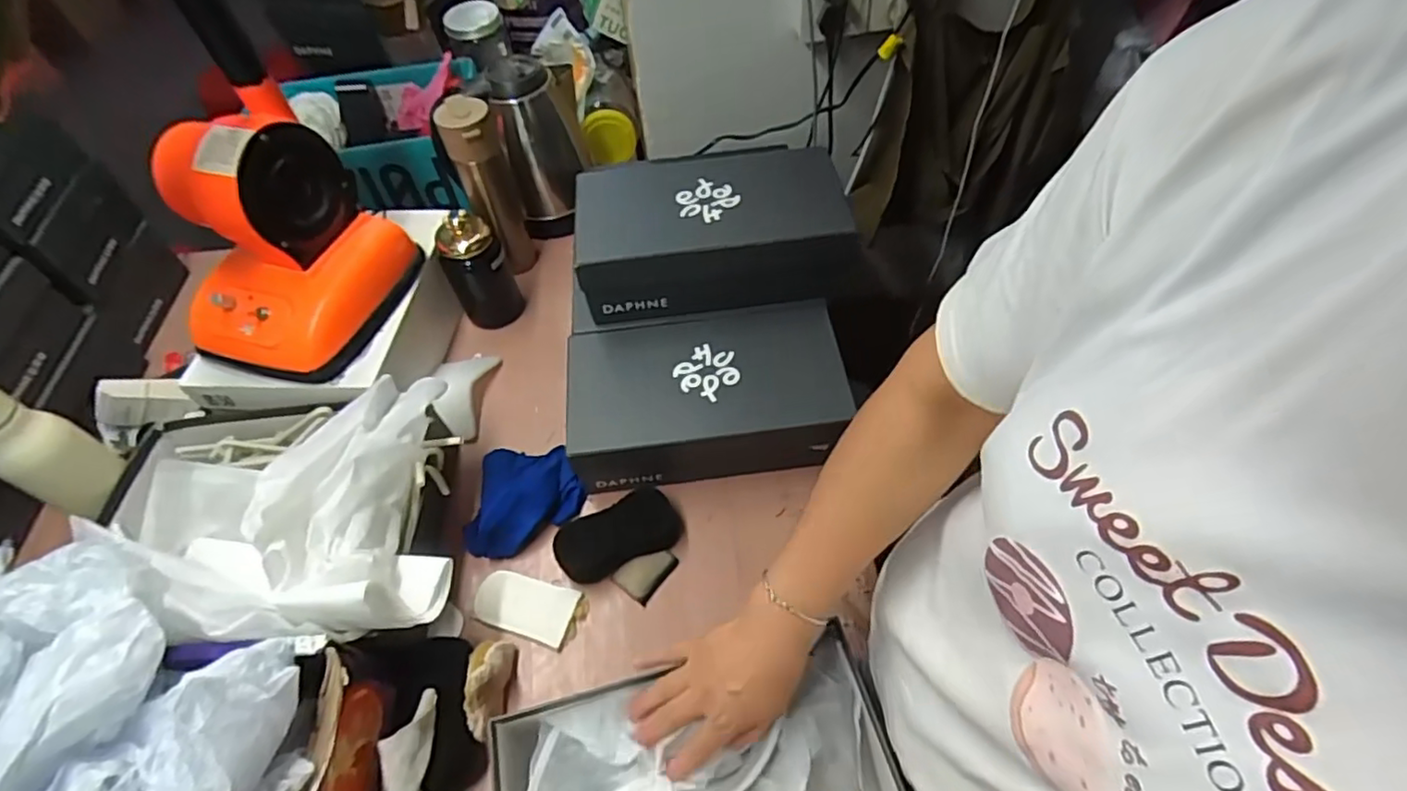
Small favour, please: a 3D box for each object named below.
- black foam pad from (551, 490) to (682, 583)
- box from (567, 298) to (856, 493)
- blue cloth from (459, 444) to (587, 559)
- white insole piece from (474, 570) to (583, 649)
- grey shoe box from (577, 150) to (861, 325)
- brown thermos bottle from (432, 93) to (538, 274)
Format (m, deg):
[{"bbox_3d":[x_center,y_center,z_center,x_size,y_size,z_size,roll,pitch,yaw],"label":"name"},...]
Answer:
[{"bbox_3d":[-0.089,0.144,0.657,0.127,0.032,0.064,-25,57,-14],"label":"black foam pad"},{"bbox_3d":[0.006,0.001,0.709,0.294,0.091,0.167,-5,54,-1],"label":"box"},{"bbox_3d":[-0.204,0.109,0.688,0.133,0.036,0.105,-29,58,-17],"label":"blue cloth"},{"bbox_3d":[-0.180,0.211,0.633,0.101,0.004,0.053,15,62,9],"label":"white insole piece"},{"bbox_3d":[0.008,-0.188,0.729,0.295,0.109,0.157,-8,54,-3],"label":"grey shoe box"},{"bbox_3d":[-0.280,-0.264,0.834,0.065,0.243,0.063,-21,56,-12],"label":"brown thermos bottle"}]

